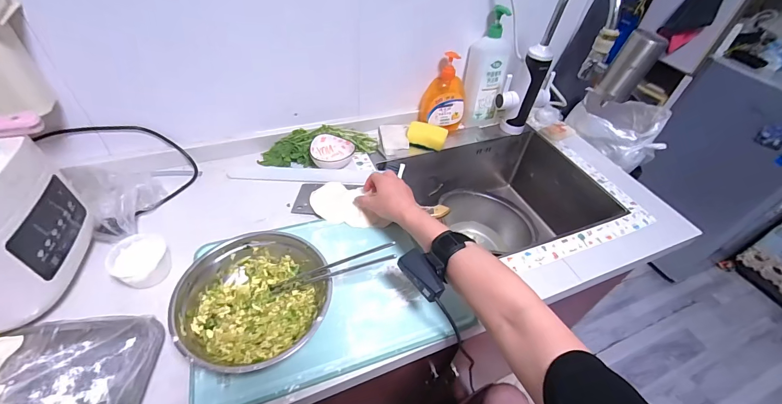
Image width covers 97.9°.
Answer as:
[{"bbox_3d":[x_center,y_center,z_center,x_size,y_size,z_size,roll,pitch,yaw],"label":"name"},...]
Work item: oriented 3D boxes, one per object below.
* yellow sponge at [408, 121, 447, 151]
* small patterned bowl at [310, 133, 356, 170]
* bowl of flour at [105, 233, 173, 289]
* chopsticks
[{"bbox_3d":[0.083,-0.155,0.794,0.089,0.027,0.061,16,47,9],"label":"yellow sponge"},{"bbox_3d":[-0.125,-0.108,0.732,0.092,0.039,0.071,-5,47,-11],"label":"small patterned bowl"},{"bbox_3d":[-0.381,0.087,0.519,0.068,0.048,0.073,3,46,-3],"label":"bowl of flour"},{"bbox_3d":[-0.086,0.096,0.484,0.196,0.014,0.026,-20,46,12],"label":"chopsticks"}]

